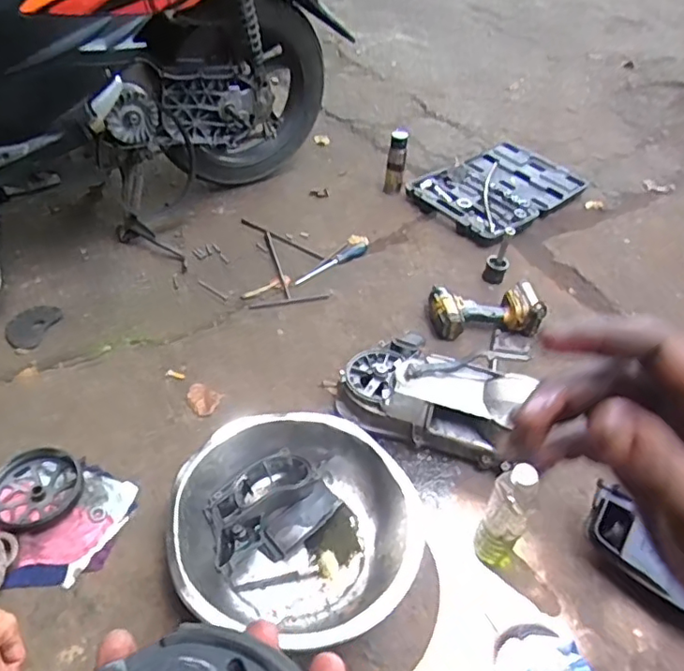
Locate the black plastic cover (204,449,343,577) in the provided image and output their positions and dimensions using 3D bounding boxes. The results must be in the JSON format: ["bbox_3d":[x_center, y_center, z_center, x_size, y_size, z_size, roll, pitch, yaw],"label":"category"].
[{"bbox_3d":[-0.119,0.256,0.911,0.224,0.079,0.150,-29,54,-29],"label":"black plastic cover"}]

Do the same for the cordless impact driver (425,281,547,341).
[{"bbox_3d":[0.321,-0.059,1.315,0.250,0.091,0.137,-1,45,-6],"label":"cordless impact driver"}]

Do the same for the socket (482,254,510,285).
[{"bbox_3d":[0.388,-0.169,1.471,0.056,0.057,0.053,17,46,12],"label":"socket"}]

